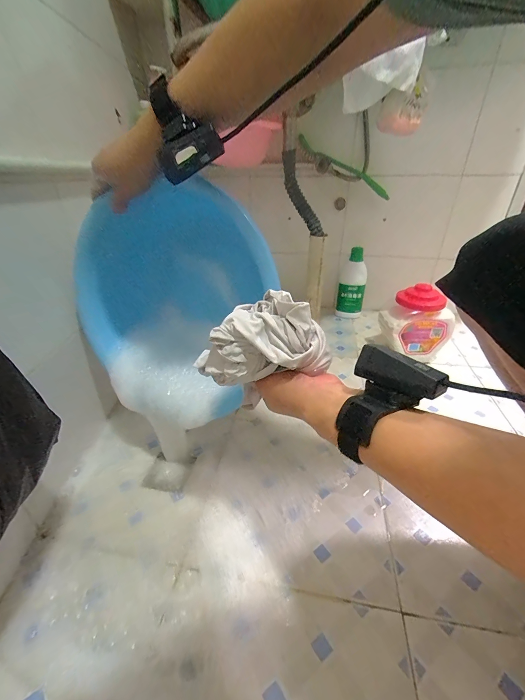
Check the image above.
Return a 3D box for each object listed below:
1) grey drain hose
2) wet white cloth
[{"bbox_3d":[0.101,-0.406,0.789,0.051,0.215,0.031,-17,21,31],"label":"grey drain hose"},{"bbox_3d":[-0.001,-0.005,0.333,0.115,0.093,0.100,24,39,36],"label":"wet white cloth"}]

